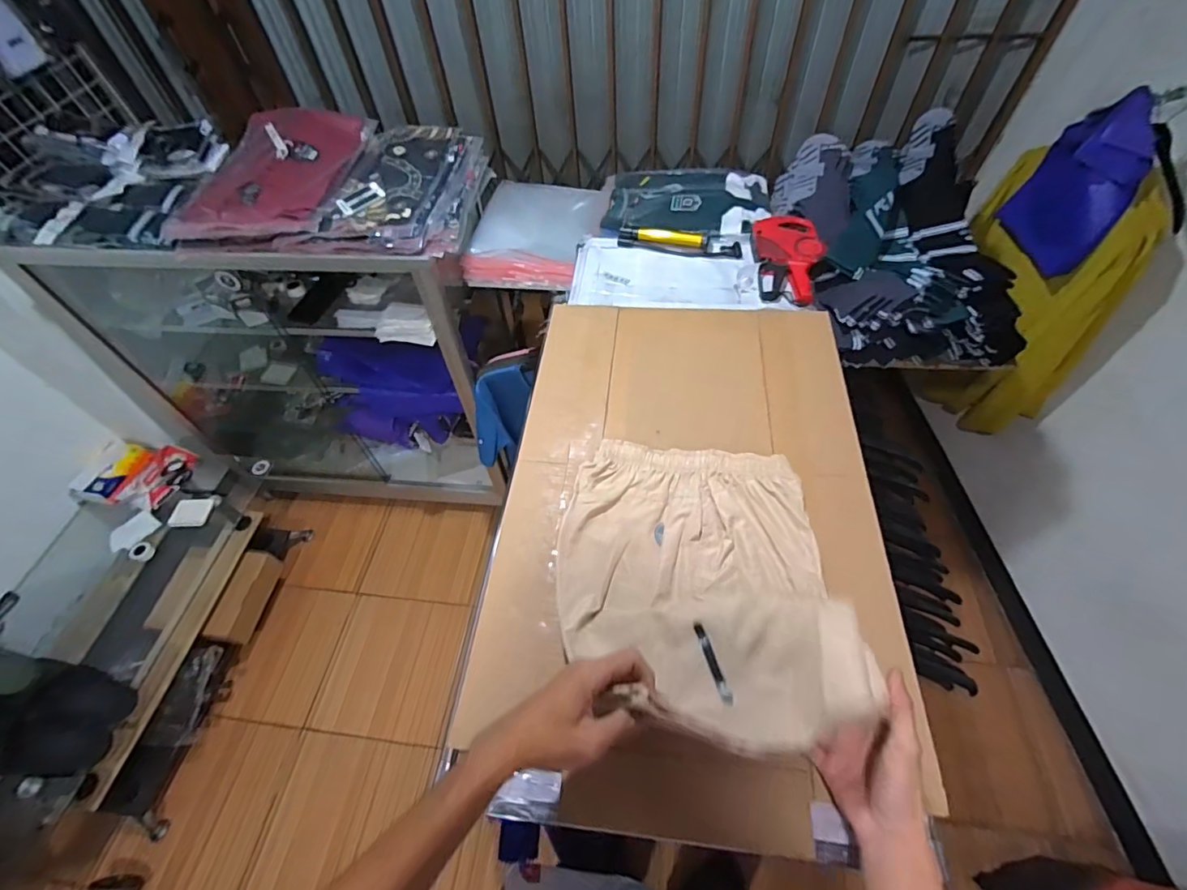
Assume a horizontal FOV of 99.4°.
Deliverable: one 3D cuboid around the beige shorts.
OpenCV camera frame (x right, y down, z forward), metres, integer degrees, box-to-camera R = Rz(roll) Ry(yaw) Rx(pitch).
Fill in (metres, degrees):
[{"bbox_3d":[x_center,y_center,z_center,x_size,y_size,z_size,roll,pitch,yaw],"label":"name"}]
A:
[{"bbox_3d":[0.113,0.124,0.580,0.311,0.149,0.364,5,55,6],"label":"beige shorts"}]

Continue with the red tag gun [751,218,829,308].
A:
[{"bbox_3d":[0.379,-0.364,0.974,0.124,0.049,0.220,0,55,3],"label":"red tag gun"}]

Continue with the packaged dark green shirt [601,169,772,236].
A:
[{"bbox_3d":[0.212,-0.554,1.143,0.361,0.025,0.295,2,55,4],"label":"packaged dark green shirt"}]

